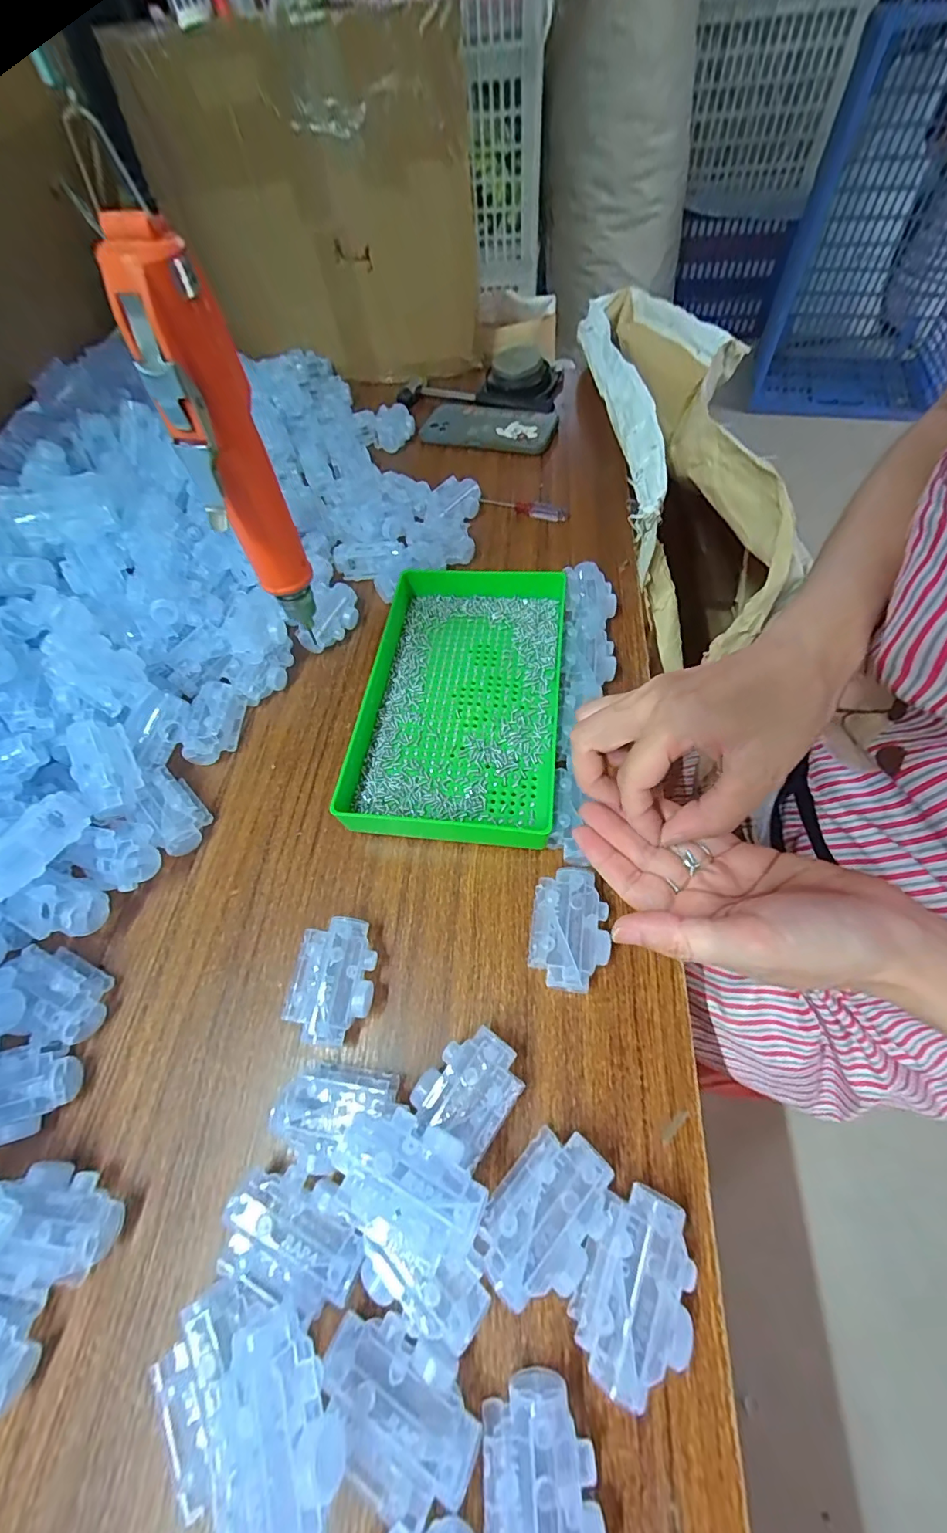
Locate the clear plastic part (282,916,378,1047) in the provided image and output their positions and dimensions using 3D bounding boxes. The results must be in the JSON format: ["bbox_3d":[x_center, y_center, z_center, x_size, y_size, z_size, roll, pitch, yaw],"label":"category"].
[{"bbox_3d":[-0.083,0.129,0.297,0.045,0.030,0.068,4,60,7],"label":"clear plastic part"}]

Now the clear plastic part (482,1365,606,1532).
[{"bbox_3d":[0.027,0.291,0.192,0.044,0.029,0.067,-5,59,1],"label":"clear plastic part"}]

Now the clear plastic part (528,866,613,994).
[{"bbox_3d":[0.059,0.100,0.302,0.046,0.029,0.069,6,60,8],"label":"clear plastic part"}]

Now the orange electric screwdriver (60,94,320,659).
[{"bbox_3d":[-0.124,-0.157,0.252,0.032,0.200,0.039,-2,60,3],"label":"orange electric screwdriver"}]

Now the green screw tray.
[{"bbox_3d":[-0.010,-0.056,0.392,0.152,0.041,0.241,4,60,7],"label":"green screw tray"}]

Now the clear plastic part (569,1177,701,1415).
[{"bbox_3d":[0.073,0.233,0.222,0.048,0.028,0.068,20,63,15],"label":"clear plastic part"}]

